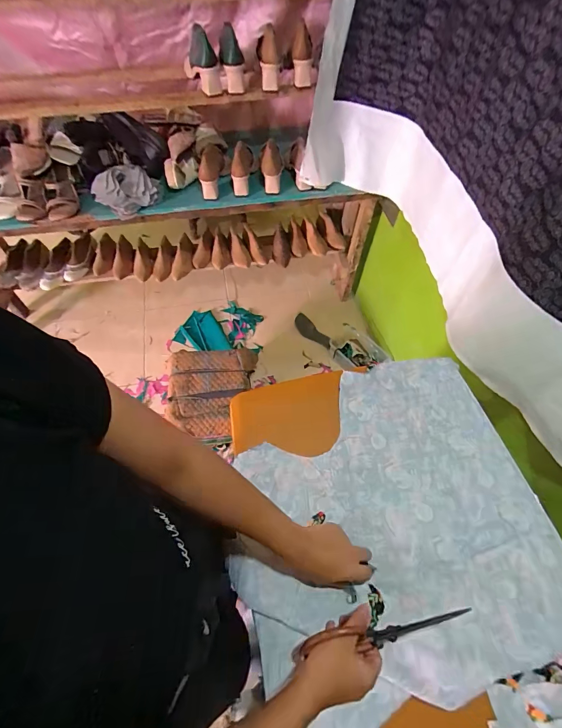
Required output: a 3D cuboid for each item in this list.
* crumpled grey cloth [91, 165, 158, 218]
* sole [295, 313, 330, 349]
[{"bbox_3d":[-0.486,-0.549,1.092,0.193,0.070,0.164,-29,64,-17],"label":"crumpled grey cloth"},{"bbox_3d":[0.141,-0.141,1.566,0.081,0.038,0.217,-33,65,-19],"label":"sole"}]

